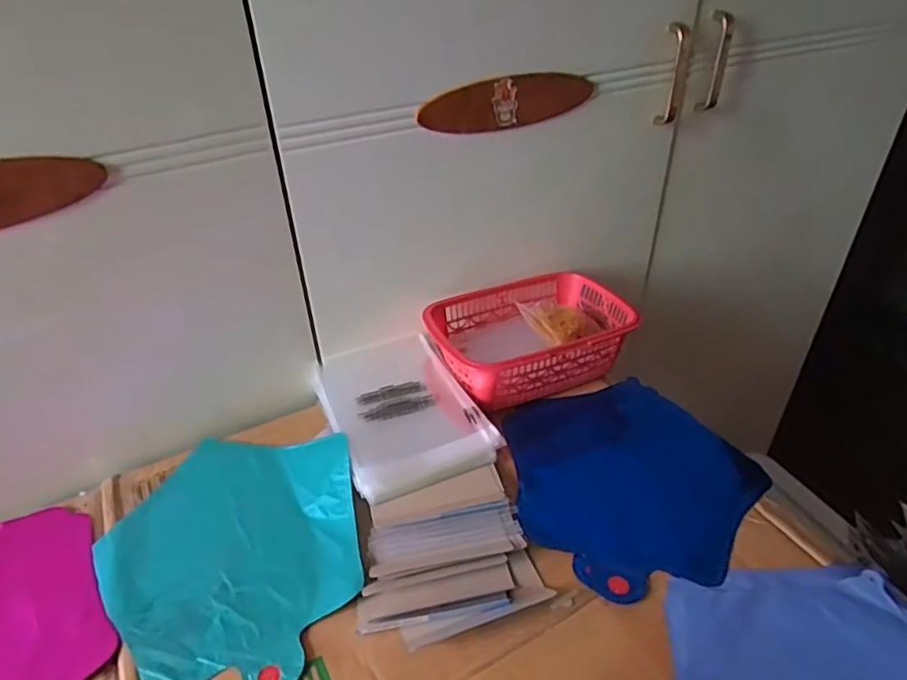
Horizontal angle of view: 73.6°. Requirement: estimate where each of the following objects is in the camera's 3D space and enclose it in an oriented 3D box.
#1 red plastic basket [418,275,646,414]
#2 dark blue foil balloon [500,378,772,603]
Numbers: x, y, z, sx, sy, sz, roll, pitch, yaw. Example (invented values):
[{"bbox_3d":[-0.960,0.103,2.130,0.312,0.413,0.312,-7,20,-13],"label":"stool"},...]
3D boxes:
[{"bbox_3d":[0.088,0.002,0.677,0.223,0.073,0.133,-15,38,-17],"label":"red plastic basket"},{"bbox_3d":[0.159,0.125,0.570,0.224,0.022,0.231,-1,35,1],"label":"dark blue foil balloon"}]

